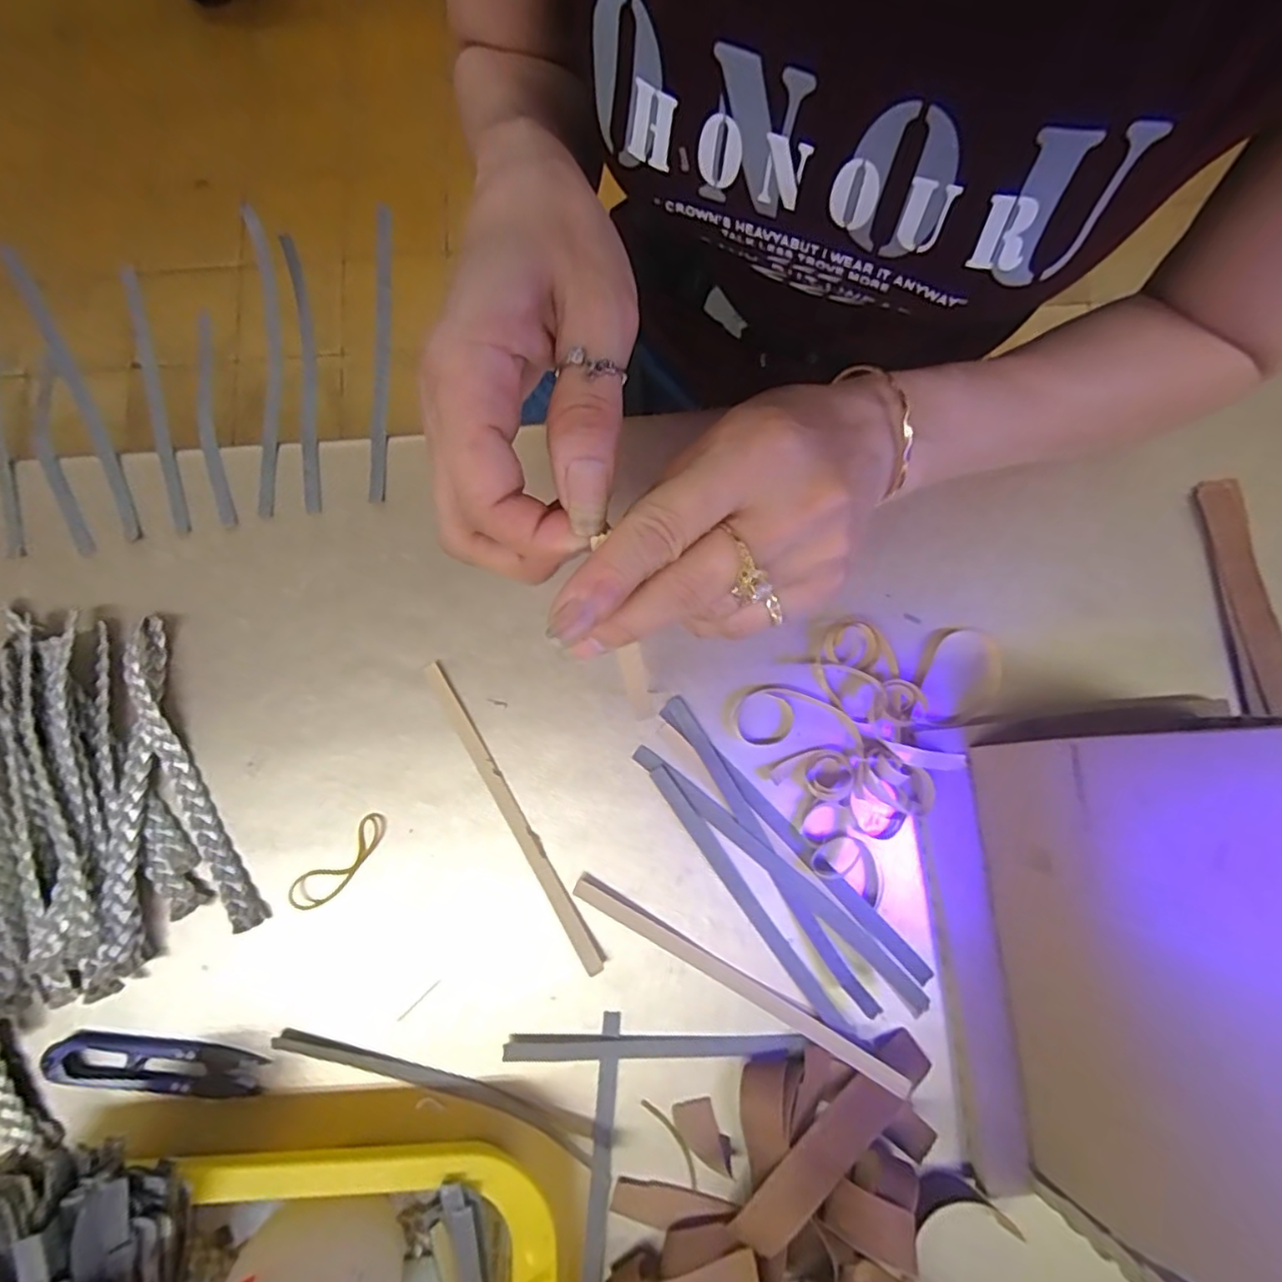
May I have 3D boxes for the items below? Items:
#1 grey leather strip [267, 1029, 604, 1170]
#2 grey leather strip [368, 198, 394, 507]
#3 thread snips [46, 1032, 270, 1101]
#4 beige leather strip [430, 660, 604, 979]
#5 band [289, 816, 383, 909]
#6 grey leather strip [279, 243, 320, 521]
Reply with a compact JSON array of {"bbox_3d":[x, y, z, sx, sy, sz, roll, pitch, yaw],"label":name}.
[{"bbox_3d":[-0.099,0.213,0.299,0.159,0.004,0.016,17,80,4],"label":"grey leather strip"},{"bbox_3d":[-0.148,-0.163,0.354,0.009,0.025,0.168,1,80,1],"label":"grey leather strip"},{"bbox_3d":[-0.233,0.205,0.298,0.098,0.009,0.024,4,80,1],"label":"thread snips"},{"bbox_3d":[-0.066,0.086,0.317,0.007,0.005,0.173,-30,81,-5],"label":"beige leather strip"},{"bbox_3d":[-0.151,0.112,0.314,0.056,0.006,0.019,-43,82,-7],"label":"band"},{"bbox_3d":[-0.194,-0.155,0.358,0.010,0.013,0.167,-8,80,-1],"label":"grey leather strip"}]

